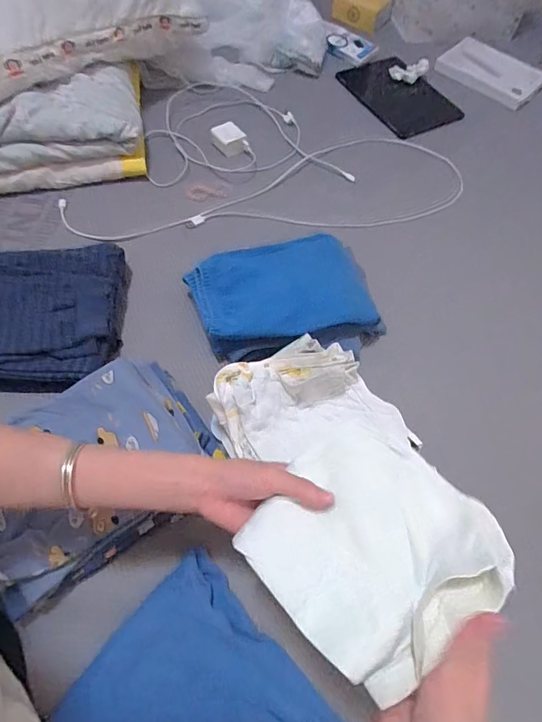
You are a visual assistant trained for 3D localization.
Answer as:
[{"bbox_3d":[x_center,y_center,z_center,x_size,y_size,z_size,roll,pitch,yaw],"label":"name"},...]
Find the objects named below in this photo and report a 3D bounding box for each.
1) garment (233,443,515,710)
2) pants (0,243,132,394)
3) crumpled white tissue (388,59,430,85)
[{"bbox_3d":[0.081,0.137,0.331,0.161,0.038,0.156,-37,68,-22],"label":"garment"},{"bbox_3d":[-0.338,-0.064,0.584,0.263,0.052,0.215,-1,61,-6],"label":"pants"},{"bbox_3d":[0.315,-0.660,0.977,0.085,0.045,0.018,-4,59,11],"label":"crumpled white tissue"}]

